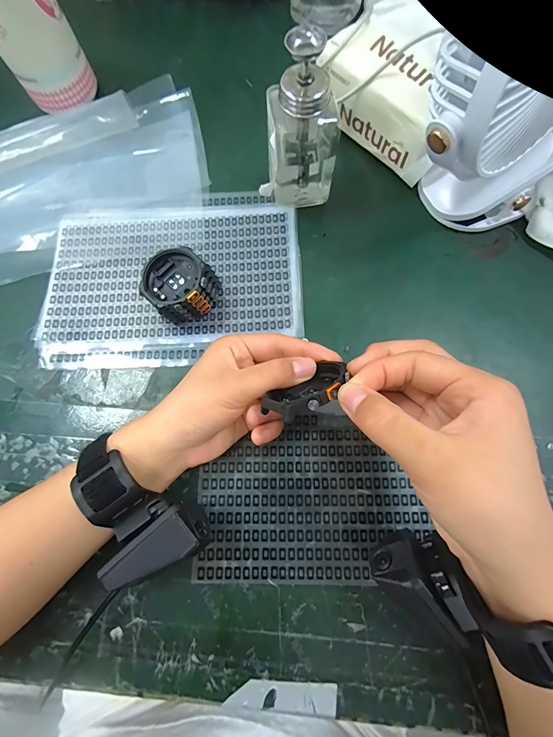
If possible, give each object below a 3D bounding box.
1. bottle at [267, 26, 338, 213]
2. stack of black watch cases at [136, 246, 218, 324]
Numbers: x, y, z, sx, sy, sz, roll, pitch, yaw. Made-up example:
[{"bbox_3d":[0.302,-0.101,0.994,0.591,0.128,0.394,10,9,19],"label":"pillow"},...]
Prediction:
[{"bbox_3d":[0.022,-0.193,0.268,0.060,0.118,0.053,5,75,3],"label":"bottle"},{"bbox_3d":[-0.080,-0.068,0.271,0.055,0.040,0.050,-43,78,-10],"label":"stack of black watch cases"}]

